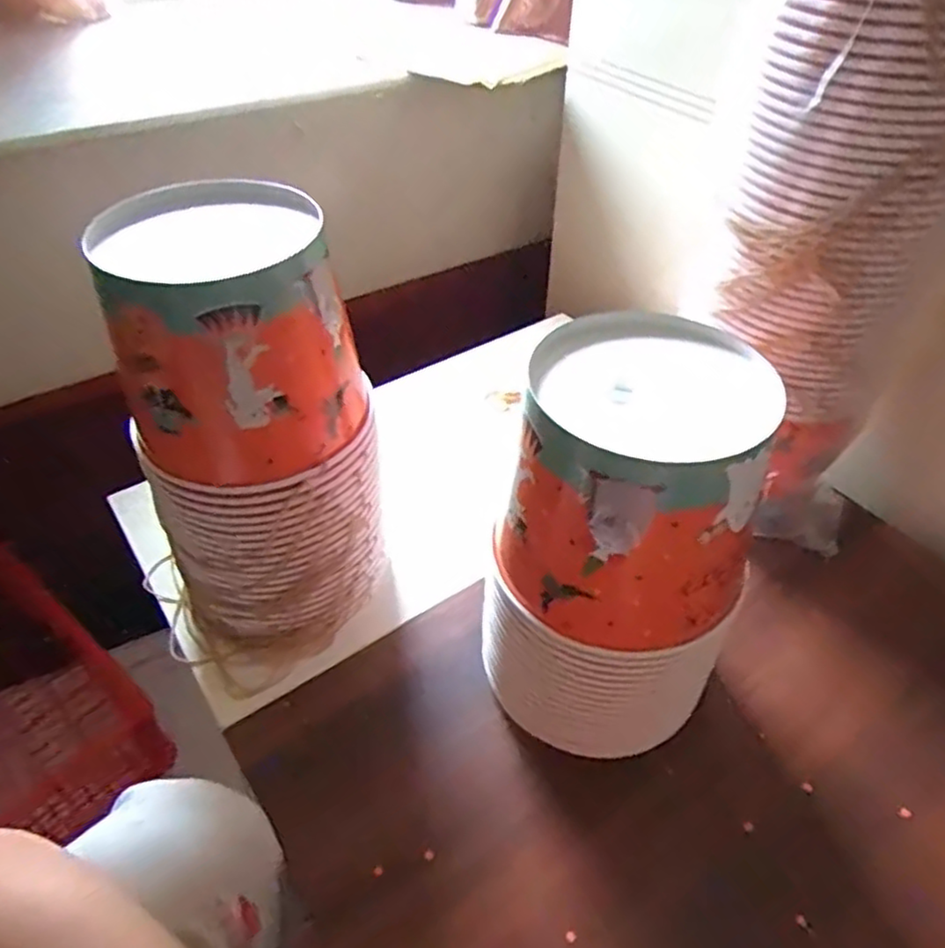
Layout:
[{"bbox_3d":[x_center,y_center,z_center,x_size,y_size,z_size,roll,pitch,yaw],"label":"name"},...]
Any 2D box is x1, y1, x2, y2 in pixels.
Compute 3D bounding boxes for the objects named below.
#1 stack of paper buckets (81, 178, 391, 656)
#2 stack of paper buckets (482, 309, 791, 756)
[{"bbox_3d":[-0.152,-0.025,0.483,0.149,0.288,0.158,-18,47,-19],"label":"stack of paper buckets"},{"bbox_3d":[0.097,0.049,0.442,0.133,0.252,0.149,16,46,15],"label":"stack of paper buckets"}]

